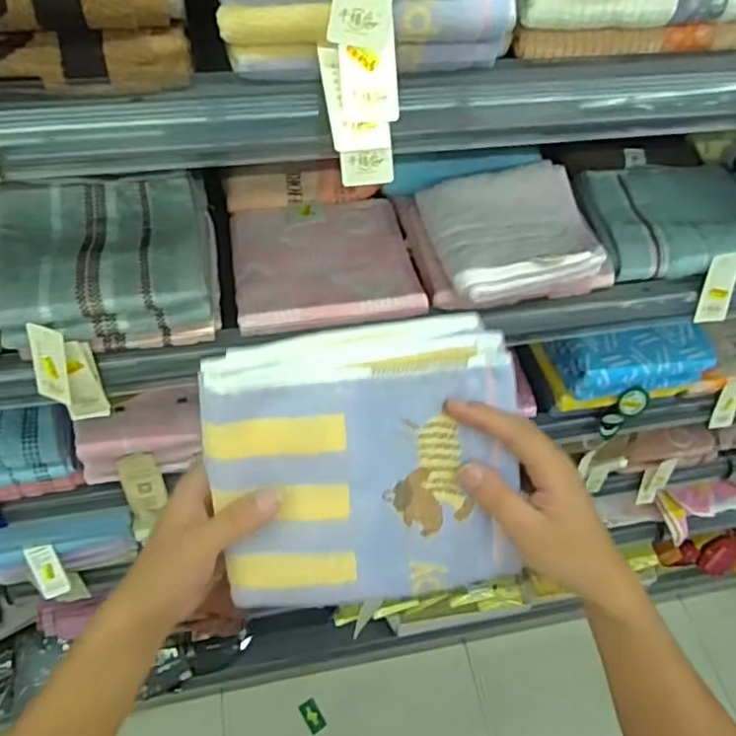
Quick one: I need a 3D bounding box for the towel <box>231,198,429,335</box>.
[{"bbox_3d":[-0.046,-0.115,0.640,0.179,0.019,0.181,-7,53,-9],"label":"towel"}]

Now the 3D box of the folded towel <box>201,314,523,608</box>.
[{"bbox_3d":[-0.001,0.062,0.385,0.180,0.168,0.033,-7,12,-9],"label":"folded towel"}]

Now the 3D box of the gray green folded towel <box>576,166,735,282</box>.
[{"bbox_3d":[0.339,-0.170,0.691,0.193,0.032,0.158,-2,52,-5],"label":"gray green folded towel"}]

